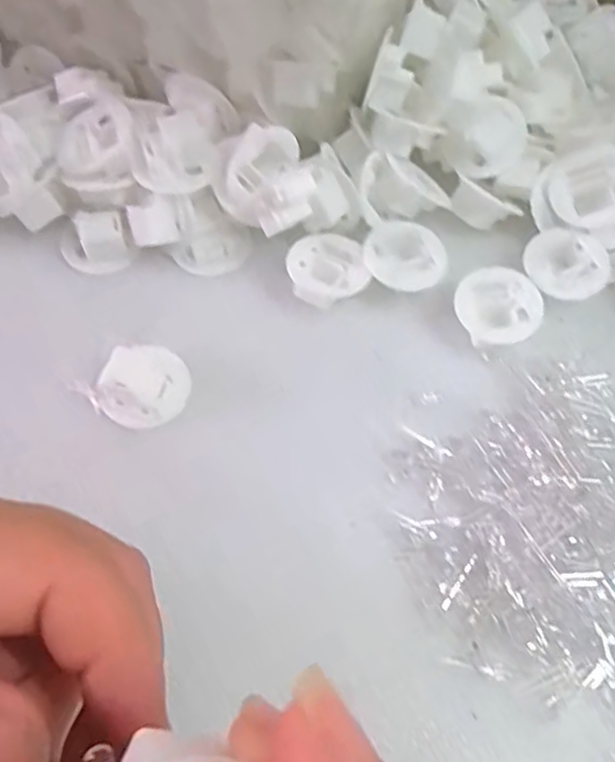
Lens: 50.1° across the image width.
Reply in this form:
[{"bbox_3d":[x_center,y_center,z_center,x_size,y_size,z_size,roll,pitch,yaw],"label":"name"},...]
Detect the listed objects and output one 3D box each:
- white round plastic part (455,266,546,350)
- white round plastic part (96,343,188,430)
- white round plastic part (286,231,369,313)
[{"bbox_3d":[0.074,-0.029,0.255,0.030,0.009,0.031,1,66,-2],"label":"white round plastic part"},{"bbox_3d":[-0.058,0.002,0.240,0.028,0.017,0.032,27,68,9],"label":"white round plastic part"},{"bbox_3d":[0.007,-0.044,0.261,0.029,0.011,0.029,1,66,-2],"label":"white round plastic part"}]

